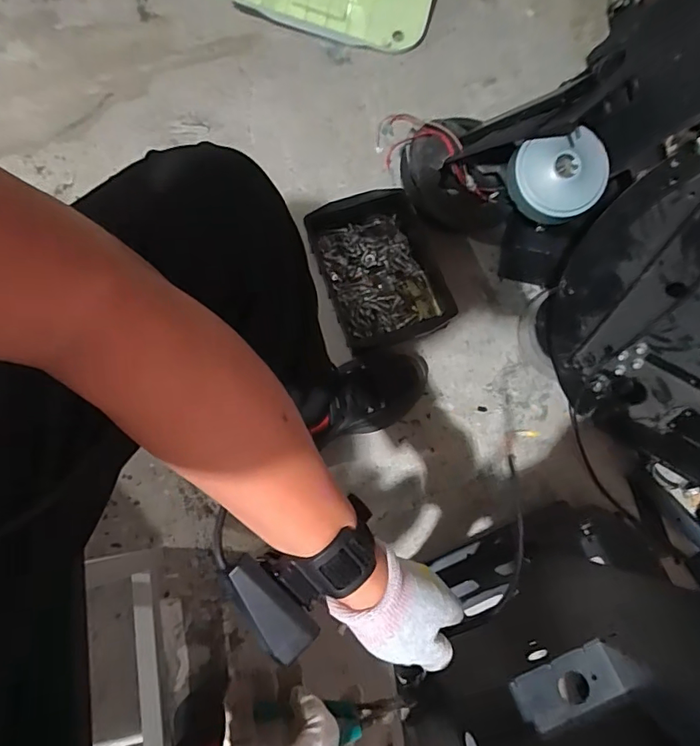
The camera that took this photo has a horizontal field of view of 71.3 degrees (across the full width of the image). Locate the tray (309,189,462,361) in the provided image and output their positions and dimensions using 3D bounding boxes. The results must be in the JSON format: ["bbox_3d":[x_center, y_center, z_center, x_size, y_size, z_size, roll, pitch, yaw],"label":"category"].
[{"bbox_3d":[0.054,-0.164,0.804,0.189,0.073,0.254,-19,74,-5],"label":"tray"}]

